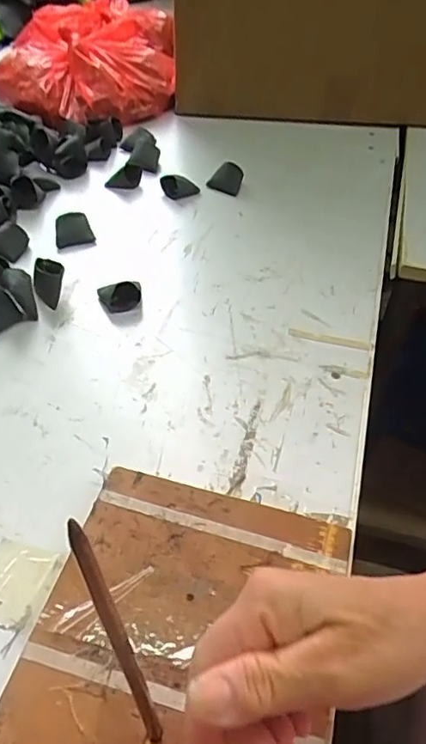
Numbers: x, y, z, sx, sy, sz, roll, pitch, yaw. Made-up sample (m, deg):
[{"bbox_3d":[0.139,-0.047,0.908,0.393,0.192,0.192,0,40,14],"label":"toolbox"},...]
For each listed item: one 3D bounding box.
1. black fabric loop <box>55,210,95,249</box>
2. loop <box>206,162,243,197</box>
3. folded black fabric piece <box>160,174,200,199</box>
[{"bbox_3d":[-0.154,-0.157,0.634,0.041,0.029,0.038,-10,48,-12],"label":"black fabric loop"},{"bbox_3d":[0.014,-0.241,0.711,0.043,0.032,0.022,10,48,6],"label":"loop"},{"bbox_3d":[-0.040,-0.231,0.704,0.047,0.028,0.018,-14,49,-15],"label":"folded black fabric piece"}]

